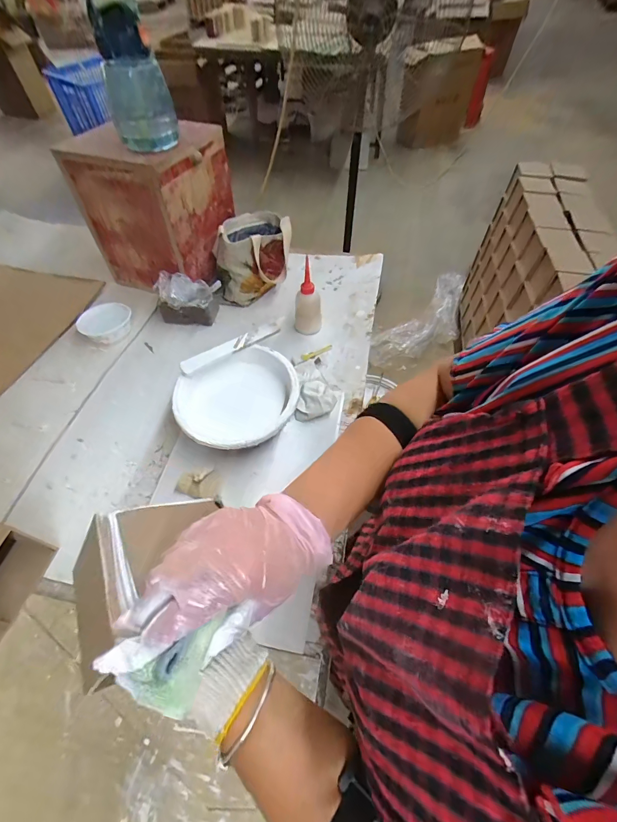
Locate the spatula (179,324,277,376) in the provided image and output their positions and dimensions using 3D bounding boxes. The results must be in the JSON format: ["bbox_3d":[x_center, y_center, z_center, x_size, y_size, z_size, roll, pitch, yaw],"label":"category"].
[{"bbox_3d":[-0.149,-0.124,0.682,0.200,0.010,0.033,-28,61,-16],"label":"spatula"}]

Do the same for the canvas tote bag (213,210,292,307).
[{"bbox_3d":[-0.138,-0.394,0.886,0.188,0.144,0.181,-10,57,-5],"label":"canvas tote bag"}]

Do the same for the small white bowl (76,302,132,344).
[{"bbox_3d":[-0.462,-0.198,0.807,0.096,0.053,0.099,-1,57,1],"label":"small white bowl"}]

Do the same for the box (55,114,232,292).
[{"bbox_3d":[-0.357,-0.484,0.857,0.268,0.302,0.244,15,59,11],"label":"box"}]

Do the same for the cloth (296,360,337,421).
[{"bbox_3d":[0.017,-0.017,0.694,0.070,0.041,0.082,11,58,8],"label":"cloth"}]

